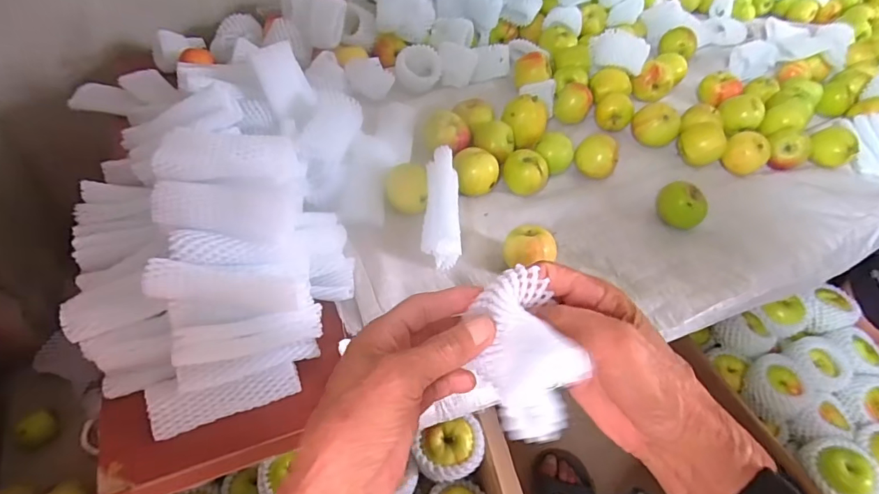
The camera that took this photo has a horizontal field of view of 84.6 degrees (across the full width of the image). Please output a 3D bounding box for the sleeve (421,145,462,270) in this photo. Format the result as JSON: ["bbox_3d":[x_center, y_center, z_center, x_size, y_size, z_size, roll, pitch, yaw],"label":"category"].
[{"bbox_3d":[0.001,-0.048,0.569,0.043,0.033,0.139,1,77,-6],"label":"sleeve"}]

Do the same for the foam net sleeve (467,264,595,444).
[{"bbox_3d":[0.048,0.055,0.273,0.046,0.041,0.116,4,30,-4],"label":"foam net sleeve"}]

